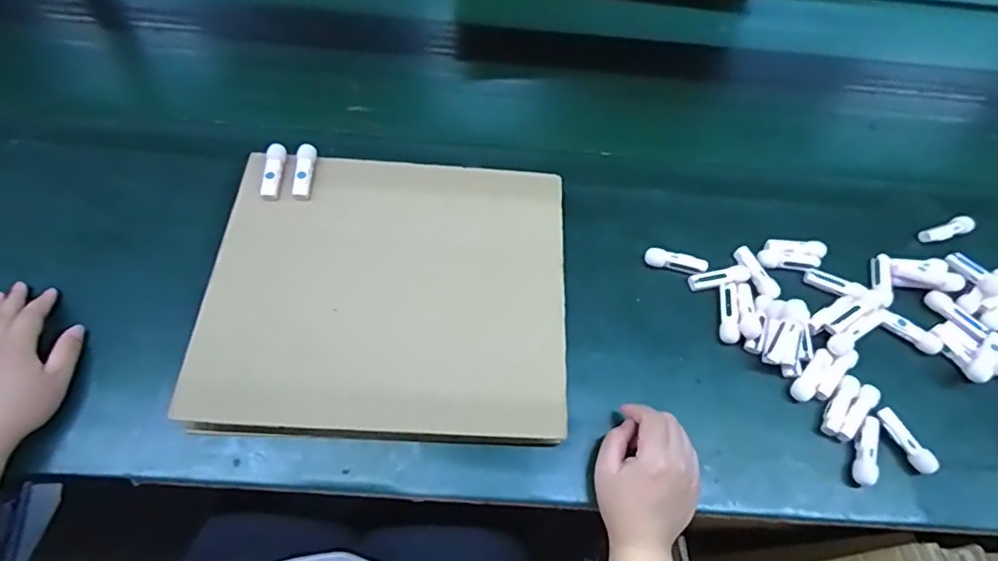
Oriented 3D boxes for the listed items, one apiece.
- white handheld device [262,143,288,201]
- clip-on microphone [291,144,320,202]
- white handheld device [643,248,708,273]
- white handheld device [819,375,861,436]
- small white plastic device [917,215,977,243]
[{"bbox_3d":[-0.243,-0.118,0.585,0.018,0.012,0.066,3,72,-3],"label":"white handheld device"},{"bbox_3d":[-0.211,-0.120,0.584,0.019,0.011,0.065,1,60,-4],"label":"clip-on microphone"},{"bbox_3d":[0.194,-0.021,0.594,0.066,0.014,0.018,13,59,3],"label":"white handheld device"},{"bbox_3d":[0.334,0.121,0.530,0.019,0.015,0.062,35,63,15],"label":"white handheld device"},{"bbox_3d":[0.528,-0.059,0.637,0.069,0.014,0.022,-18,63,-14],"label":"small white plastic device"}]

